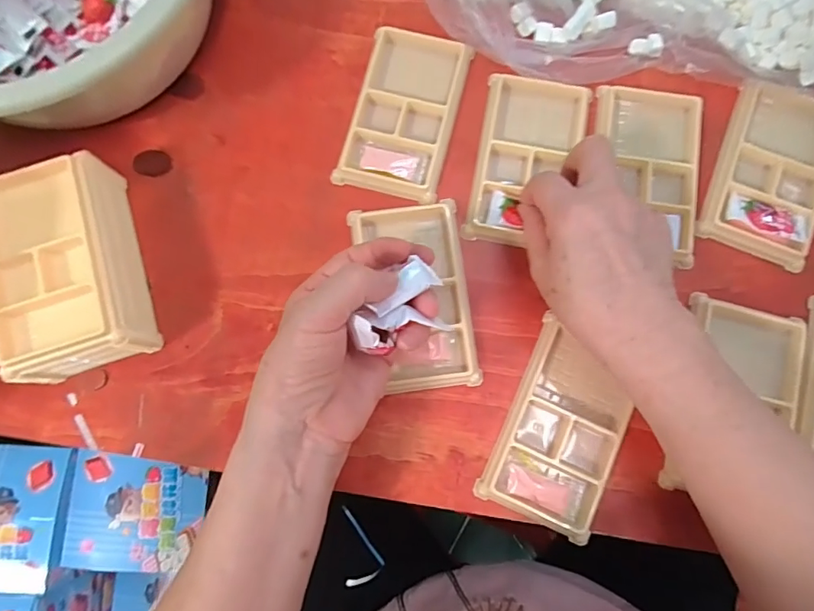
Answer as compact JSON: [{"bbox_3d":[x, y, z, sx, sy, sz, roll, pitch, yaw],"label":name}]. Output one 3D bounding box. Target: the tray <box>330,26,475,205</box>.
[{"bbox_3d":[0.000,-0.155,0.379,0.076,0.011,0.141,14,81,4],"label":"tray"}]

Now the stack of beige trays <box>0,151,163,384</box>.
[{"bbox_3d":[-0.234,-0.024,0.335,0.077,0.051,0.135,-19,81,-2],"label":"stack of beige trays"}]

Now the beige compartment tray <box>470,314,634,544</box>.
[{"bbox_3d":[0.108,0.086,0.336,0.078,0.014,0.125,25,82,5],"label":"beige compartment tray"}]

